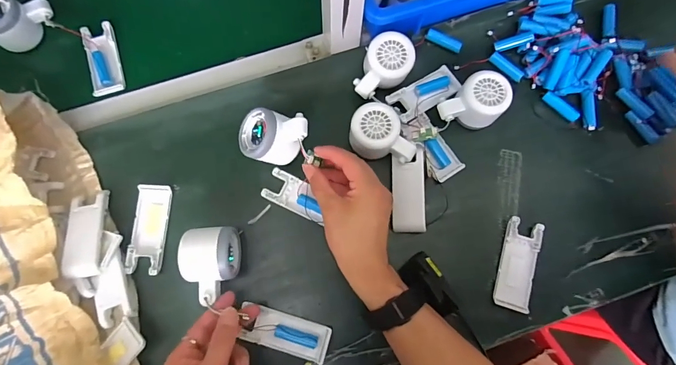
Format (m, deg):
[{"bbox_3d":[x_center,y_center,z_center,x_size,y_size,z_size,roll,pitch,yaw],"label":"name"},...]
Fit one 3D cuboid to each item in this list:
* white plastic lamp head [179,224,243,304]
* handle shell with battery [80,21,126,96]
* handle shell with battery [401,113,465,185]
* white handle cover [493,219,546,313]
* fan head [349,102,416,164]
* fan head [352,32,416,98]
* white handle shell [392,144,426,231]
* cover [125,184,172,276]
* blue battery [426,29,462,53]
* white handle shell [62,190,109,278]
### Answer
[{"bbox_3d":[-0.141,0.089,0.405,0.055,0.049,0.076,-6,78,-3],"label":"white plastic lamp head"},{"bbox_3d":[-0.313,-0.164,0.490,0.040,0.011,0.103,-16,79,-5],"label":"handle shell with battery"},{"bbox_3d":[0.117,-0.044,0.448,0.041,0.023,0.083,-30,80,-7],"label":"handle shell with battery"},{"bbox_3d":[0.209,0.094,0.424,0.038,0.010,0.102,17,78,2],"label":"white handle cover"},{"bbox_3d":[0.054,-0.055,0.437,0.079,0.041,0.056,27,79,4],"label":"fan head"},{"bbox_3d":[0.057,-0.138,0.449,0.056,0.045,0.075,26,79,4],"label":"fan head"},{"bbox_3d":[0.085,0.007,0.438,0.036,0.015,0.102,1,78,-1],"label":"white handle shell"},{"bbox_3d":[-0.224,0.054,0.434,0.040,0.010,0.103,3,78,-1],"label":"cover"},{"bbox_3d":[0.141,-0.187,0.485,0.049,0.016,0.012,22,78,3],"label":"blue battery"},{"bbox_3d":[-0.284,0.057,0.412,0.039,0.013,0.097,-10,63,-3],"label":"white handle shell"}]

